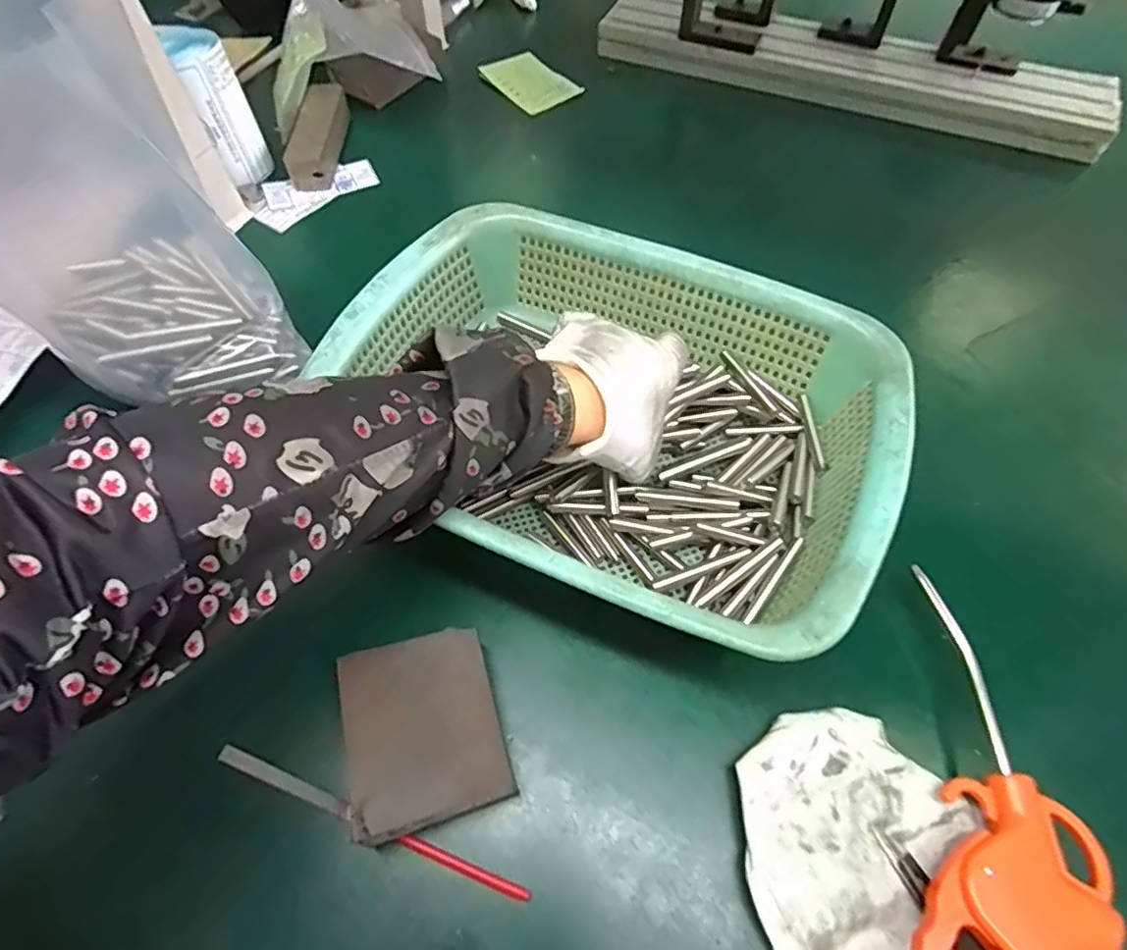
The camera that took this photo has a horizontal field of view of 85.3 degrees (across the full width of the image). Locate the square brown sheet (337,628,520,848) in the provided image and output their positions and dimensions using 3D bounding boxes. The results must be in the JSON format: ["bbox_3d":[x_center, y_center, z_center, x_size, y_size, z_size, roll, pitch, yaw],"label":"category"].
[{"bbox_3d":[-0.065,0.120,0.290,0.068,0.031,0.079,-15,59,-9],"label":"square brown sheet"}]

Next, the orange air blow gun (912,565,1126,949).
[{"bbox_3d":[0.174,0.155,0.259,0.093,0.024,0.208,28,62,17],"label":"orange air blow gun"}]

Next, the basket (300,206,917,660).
[{"bbox_3d":[0.024,-0.031,0.353,0.295,0.080,0.223,21,60,13],"label":"basket"}]

